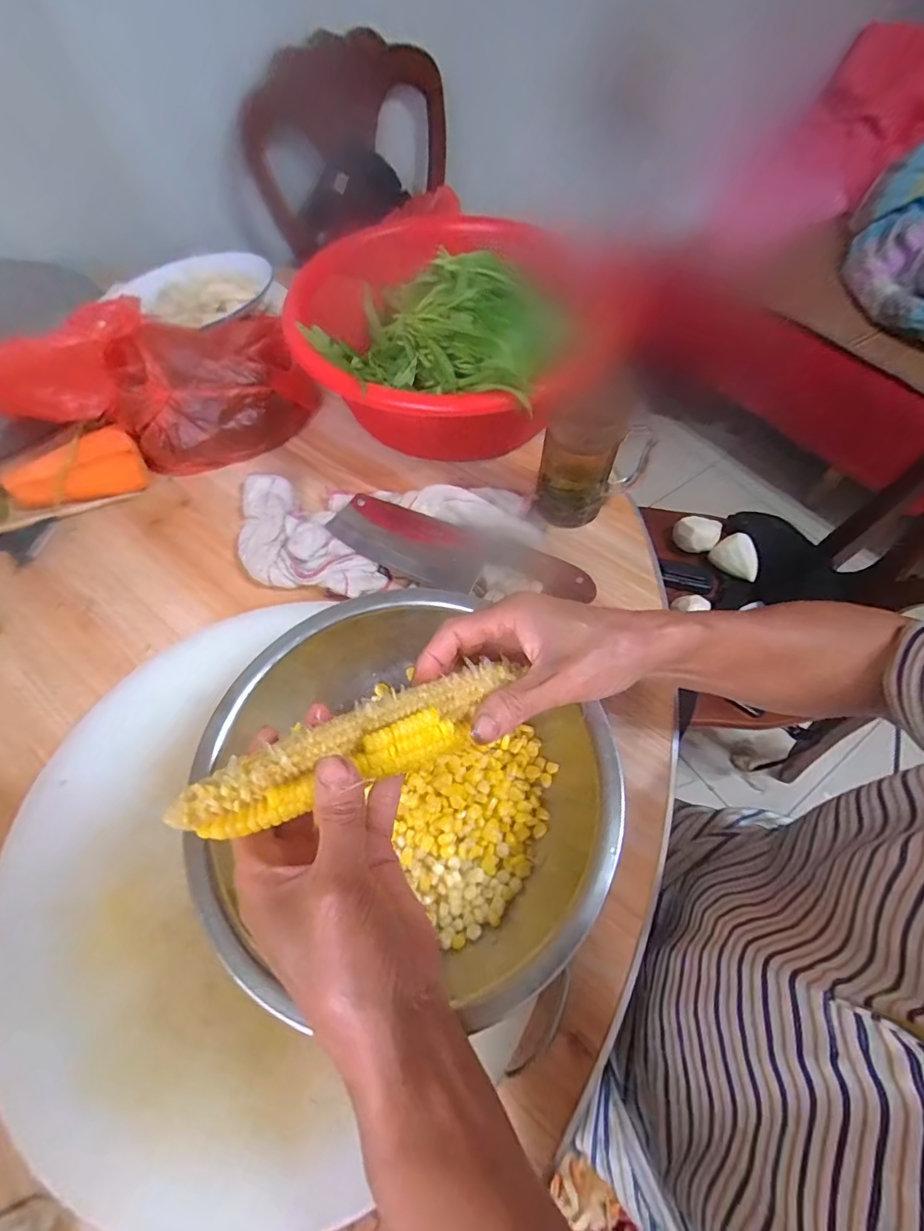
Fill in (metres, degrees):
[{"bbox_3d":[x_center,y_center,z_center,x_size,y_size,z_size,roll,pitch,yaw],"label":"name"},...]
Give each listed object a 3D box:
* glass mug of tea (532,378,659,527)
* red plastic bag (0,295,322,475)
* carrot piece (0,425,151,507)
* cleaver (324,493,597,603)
[{"bbox_3d":[0.134,-0.157,0.516,0.100,0.142,0.064,18,63,11],"label":"glass mug of tea"},{"bbox_3d":[-0.355,-0.274,0.579,0.350,0.167,0.148,-18,62,-9],"label":"red plastic bag"},{"bbox_3d":[-0.456,-0.167,0.591,0.151,0.043,0.071,-19,62,-9],"label":"carrot piece"},{"bbox_3d":[-0.008,-0.059,0.531,0.278,0.031,0.078,24,64,13],"label":"cleaver"}]

